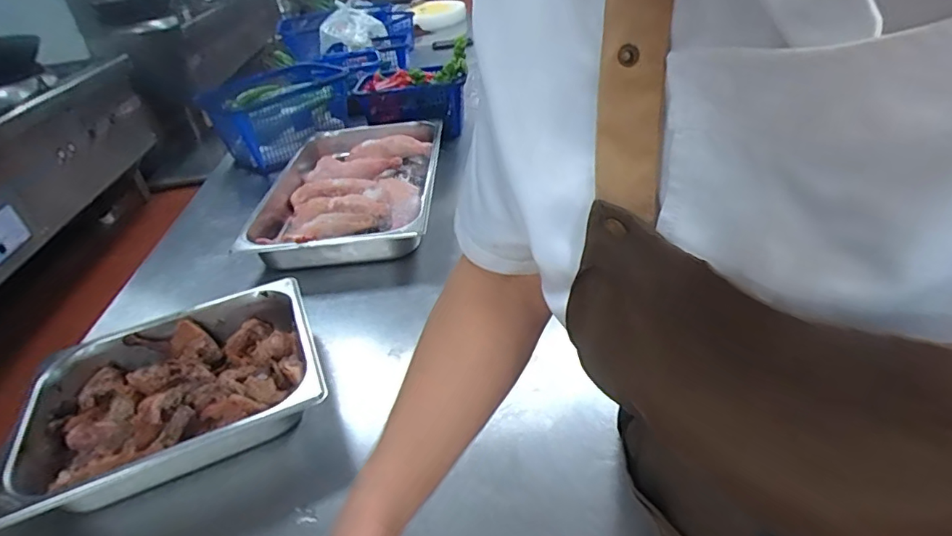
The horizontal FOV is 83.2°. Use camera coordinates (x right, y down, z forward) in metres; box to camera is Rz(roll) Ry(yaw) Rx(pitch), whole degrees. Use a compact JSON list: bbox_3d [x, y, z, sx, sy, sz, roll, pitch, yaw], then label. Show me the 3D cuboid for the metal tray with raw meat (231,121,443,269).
[{"bbox_3d":[-0.234,-0.153,1.046,0.315,0.075,0.466,-4,34,4],"label":"metal tray with raw meat"}]

